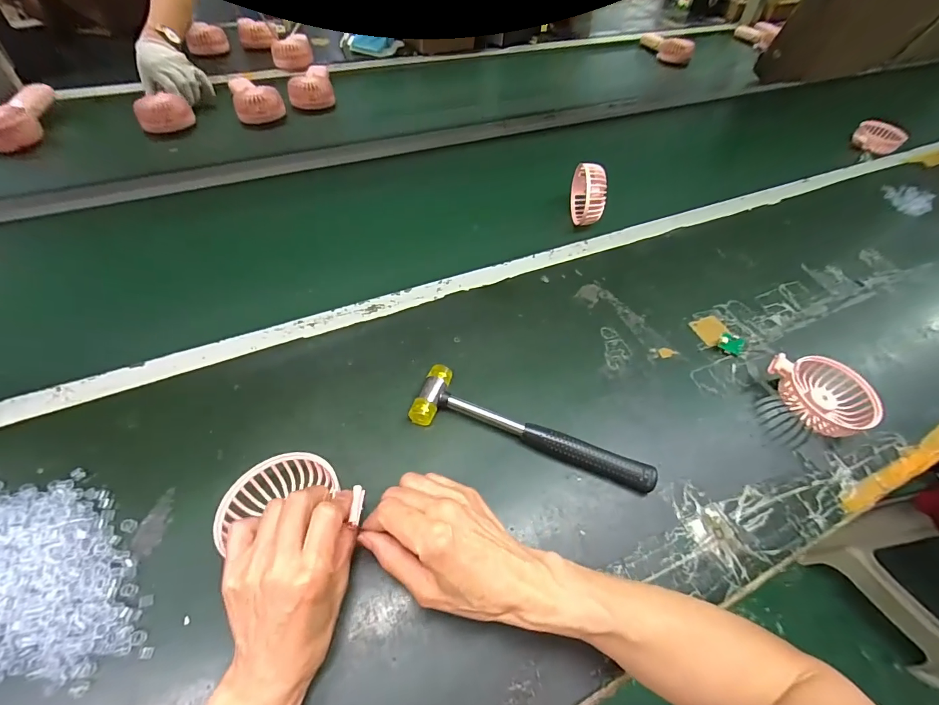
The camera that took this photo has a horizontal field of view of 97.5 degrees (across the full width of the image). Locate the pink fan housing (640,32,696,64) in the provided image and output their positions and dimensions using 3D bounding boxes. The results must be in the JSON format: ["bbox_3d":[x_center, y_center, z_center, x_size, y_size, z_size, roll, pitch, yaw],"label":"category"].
[{"bbox_3d":[0.545,-0.848,1.139,0.063,0.054,0.164,-11,54,-13],"label":"pink fan housing"}]

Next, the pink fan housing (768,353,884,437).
[{"bbox_3d":[0.400,0.046,0.464,0.089,0.035,0.098,-7,54,-10],"label":"pink fan housing"}]

